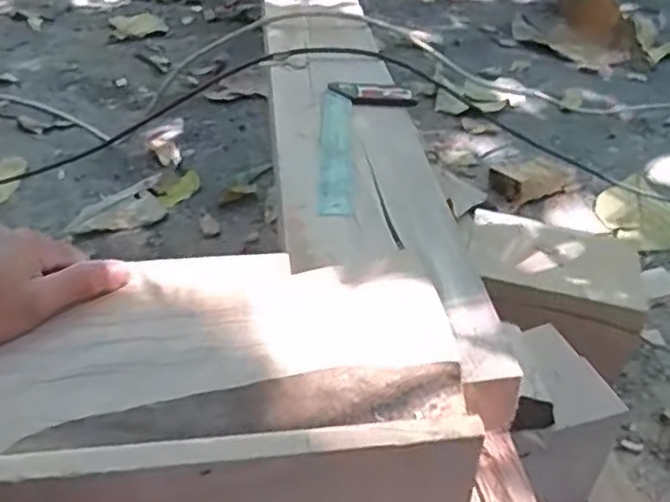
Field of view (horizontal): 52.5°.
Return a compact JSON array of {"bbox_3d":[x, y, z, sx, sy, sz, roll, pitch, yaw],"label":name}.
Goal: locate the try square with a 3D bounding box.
[{"bbox_3d":[0.042,-0.131,0.812,0.117,0.015,0.296,2,35,-2],"label":"try square"}]

